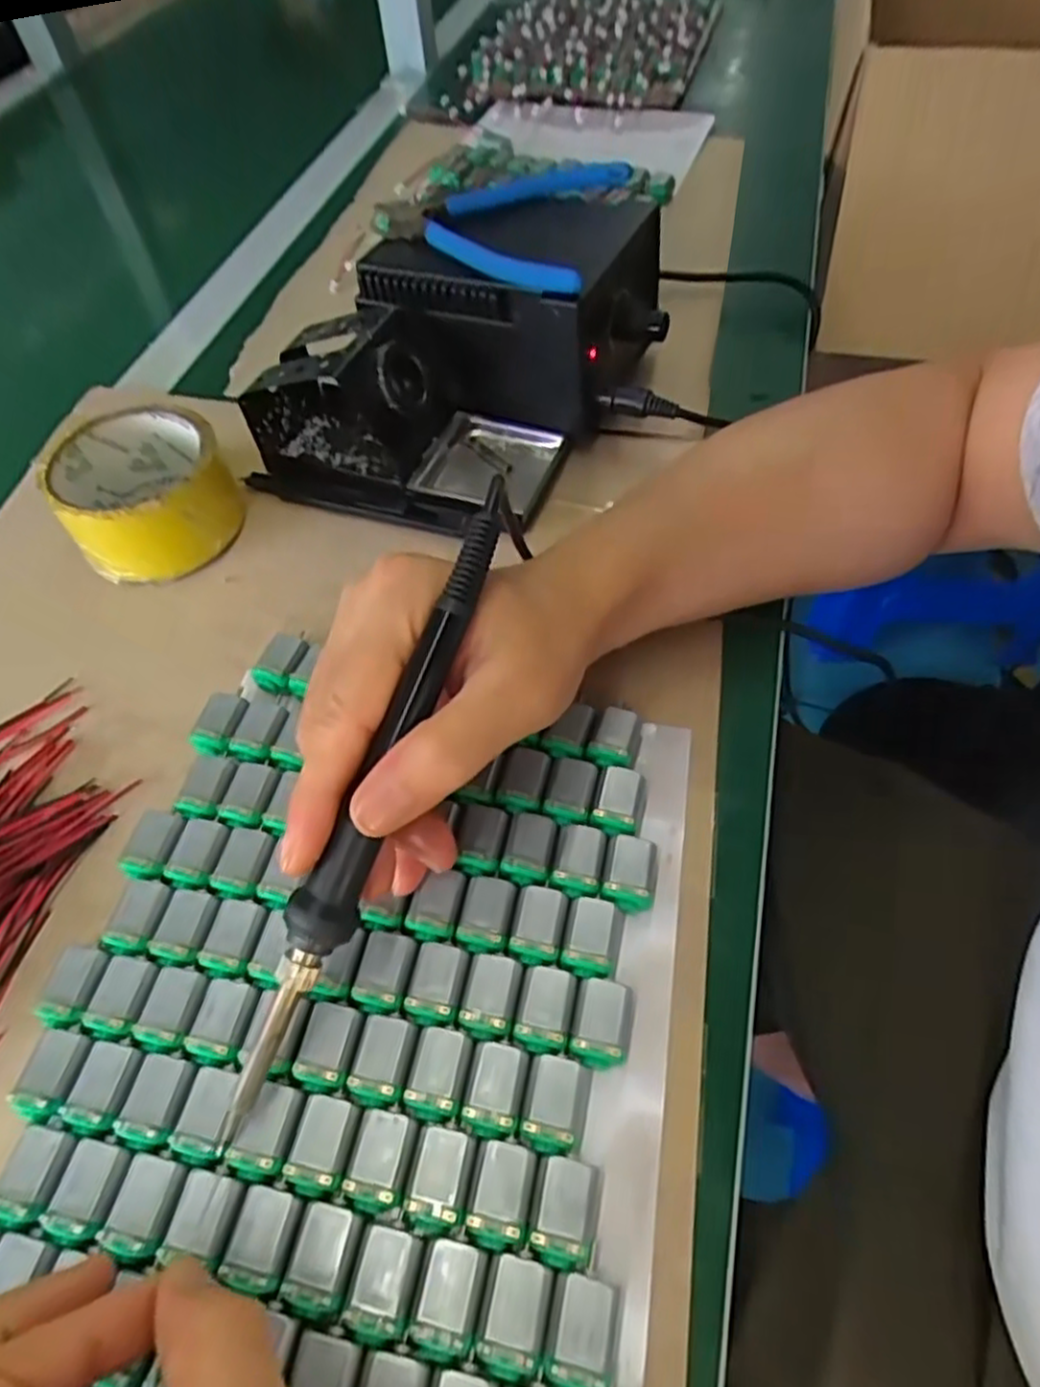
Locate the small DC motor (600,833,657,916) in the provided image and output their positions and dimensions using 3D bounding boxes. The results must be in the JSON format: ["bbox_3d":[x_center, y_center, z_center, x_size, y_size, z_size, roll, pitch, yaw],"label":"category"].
[{"bbox_3d":[0.041,0.069,0.280,0.019,0.014,0.028,10,59,9],"label":"small DC motor"}]

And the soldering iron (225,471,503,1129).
[{"bbox_3d":[-0.046,0.033,0.227,0.016,0.016,0.207,21,87,15],"label":"soldering iron"}]

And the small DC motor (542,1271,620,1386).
[{"bbox_3d":[0.018,0.182,0.210,0.018,0.015,0.026,9,59,8],"label":"small DC motor"}]

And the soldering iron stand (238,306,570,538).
[{"bbox_3d":[-0.064,-0.148,0.390,0.160,0.069,0.092,17,60,13],"label":"soldering iron stand"}]

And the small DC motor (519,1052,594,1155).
[{"bbox_3d":[0.012,0.134,0.240,0.020,0.012,0.027,11,59,9],"label":"small DC motor"}]

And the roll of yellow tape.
[{"bbox_3d":[-0.194,-0.106,0.385,0.081,0.044,0.088,-1,58,2],"label":"roll of yellow tape"}]

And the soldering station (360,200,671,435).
[{"bbox_3d":[-0.002,-0.216,0.417,0.158,0.082,0.100,20,61,14],"label":"soldering station"}]

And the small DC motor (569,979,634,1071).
[{"bbox_3d":[0.028,0.114,0.253,0.018,0.014,0.027,10,59,9],"label":"small DC motor"}]

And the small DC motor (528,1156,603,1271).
[{"bbox_3d":[0.015,0.158,0.225,0.018,0.014,0.026,11,59,9],"label":"small DC motor"}]

